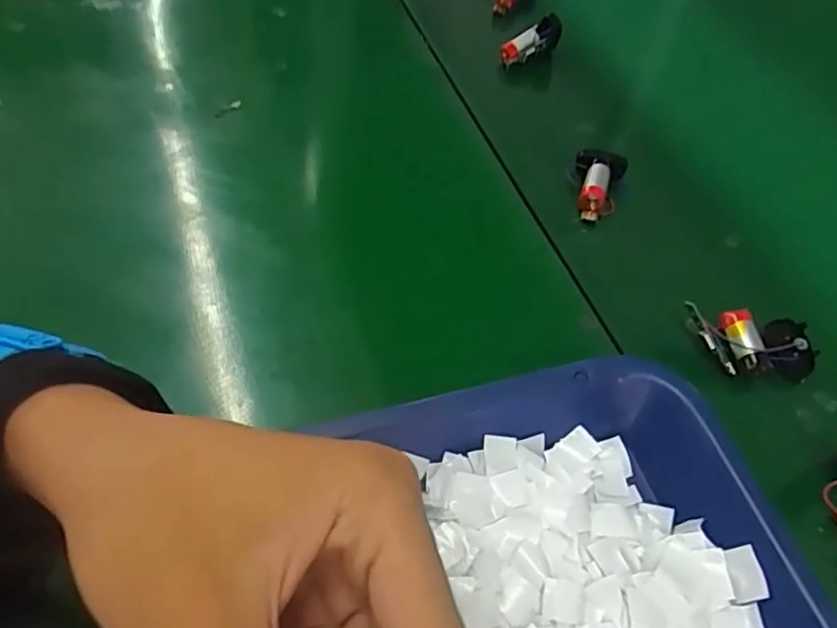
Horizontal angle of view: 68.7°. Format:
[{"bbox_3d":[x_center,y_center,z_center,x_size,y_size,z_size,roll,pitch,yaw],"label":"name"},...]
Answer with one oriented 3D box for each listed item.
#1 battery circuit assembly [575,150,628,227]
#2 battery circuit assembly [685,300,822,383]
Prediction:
[{"bbox_3d":[0.115,-0.084,0.399,0.032,0.020,0.055,18,58,11],"label":"battery circuit assembly"},{"bbox_3d":[0.178,0.015,0.327,0.065,0.018,0.032,1,56,0],"label":"battery circuit assembly"}]

